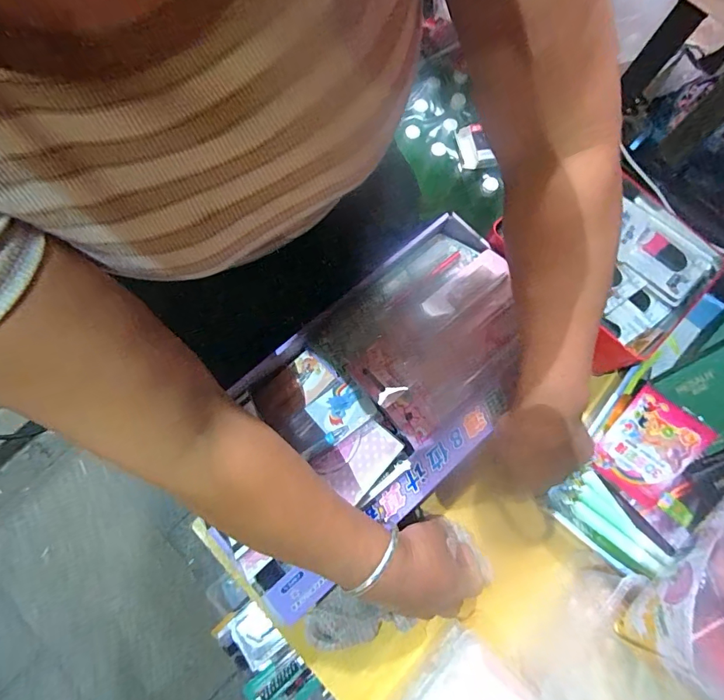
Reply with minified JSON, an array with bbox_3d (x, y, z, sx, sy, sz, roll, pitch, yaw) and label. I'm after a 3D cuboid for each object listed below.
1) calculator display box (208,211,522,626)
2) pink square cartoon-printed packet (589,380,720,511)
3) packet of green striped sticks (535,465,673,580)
[{"bbox_3d":[0.012,0.044,0.421,0.371,0.044,0.192,-42,81,-9],"label":"calculator display box"},{"bbox_3d":[0.291,0.101,0.444,0.074,0.012,0.106,37,100,17],"label":"pink square cartoon-printed packet"},{"bbox_3d":[0.239,0.172,0.422,0.068,0.030,0.113,-37,81,-8],"label":"packet of green striped sticks"}]

